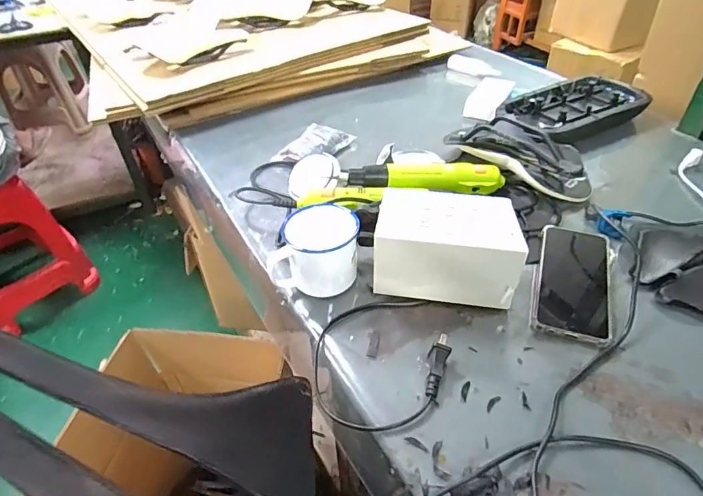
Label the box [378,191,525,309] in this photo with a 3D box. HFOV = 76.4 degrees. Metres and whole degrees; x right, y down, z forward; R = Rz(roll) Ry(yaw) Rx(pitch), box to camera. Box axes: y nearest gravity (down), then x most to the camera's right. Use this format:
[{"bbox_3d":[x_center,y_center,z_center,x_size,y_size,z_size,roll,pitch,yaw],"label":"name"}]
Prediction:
[{"bbox_3d":[0.110,-0.002,0.522,0.156,0.089,0.097,6,42,8],"label":"box"}]

